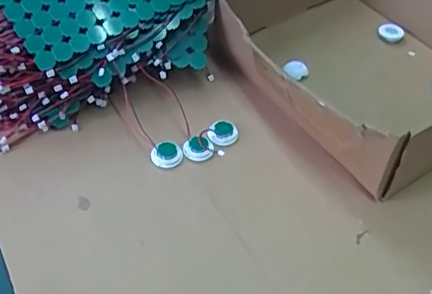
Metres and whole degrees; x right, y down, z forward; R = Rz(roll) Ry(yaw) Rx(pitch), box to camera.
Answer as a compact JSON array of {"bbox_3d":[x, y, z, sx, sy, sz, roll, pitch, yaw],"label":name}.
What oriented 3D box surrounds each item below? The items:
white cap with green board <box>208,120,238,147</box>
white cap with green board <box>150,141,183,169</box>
[{"bbox_3d":[0.006,-0.011,0.430,0.027,0.004,0.020,-36,81,-28],"label":"white cap with green board"},{"bbox_3d":[-0.036,0.005,0.415,0.021,0.005,0.023,19,51,13],"label":"white cap with green board"}]

